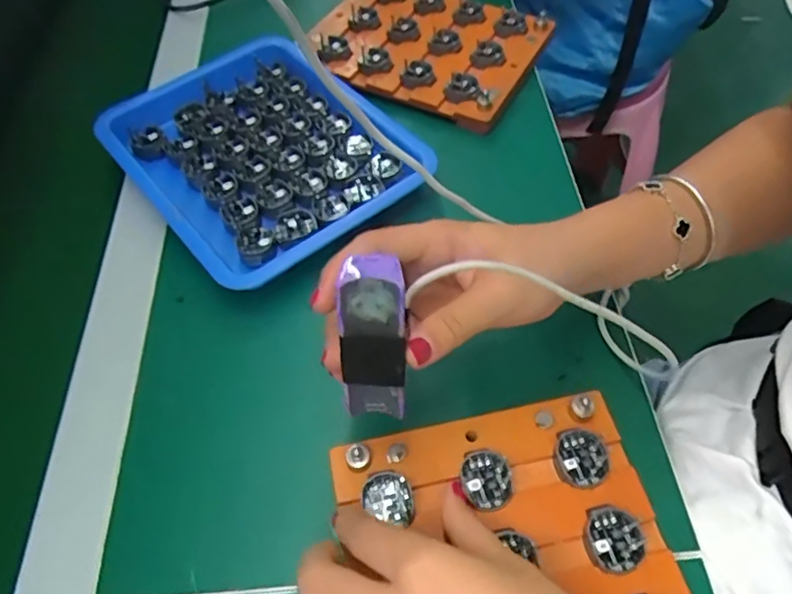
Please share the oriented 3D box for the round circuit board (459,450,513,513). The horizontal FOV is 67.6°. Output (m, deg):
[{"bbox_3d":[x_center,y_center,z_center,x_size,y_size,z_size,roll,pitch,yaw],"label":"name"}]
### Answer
[{"bbox_3d":[0.046,0.091,0.295,0.025,0.005,0.028,-26,56,-15],"label":"round circuit board"}]

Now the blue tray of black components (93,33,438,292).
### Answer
[{"bbox_3d":[-0.094,-0.109,0.429,0.177,0.035,0.201,-36,60,-20],"label":"blue tray of black components"}]

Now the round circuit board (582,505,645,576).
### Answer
[{"bbox_3d":[0.102,0.114,0.277,0.028,0.004,0.028,-2,54,3],"label":"round circuit board"}]

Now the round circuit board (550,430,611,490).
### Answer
[{"bbox_3d":[0.094,0.081,0.300,0.027,0.006,0.028,-2,54,3],"label":"round circuit board"}]

